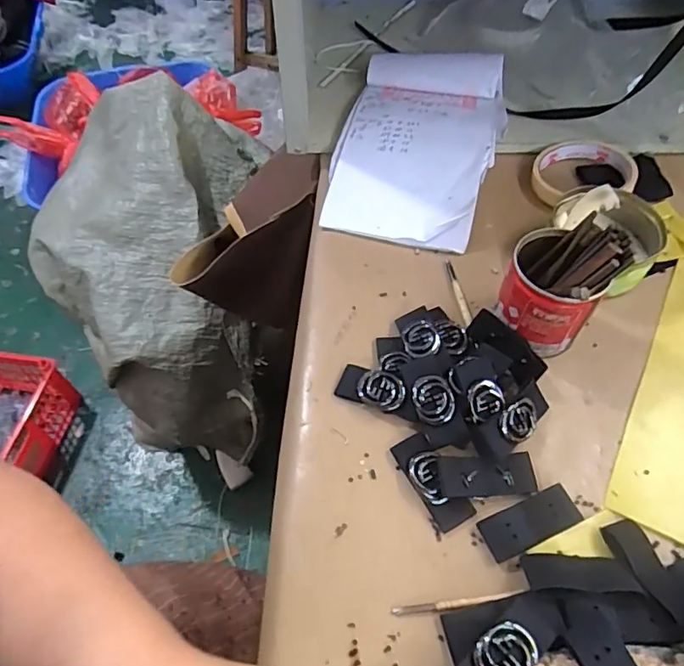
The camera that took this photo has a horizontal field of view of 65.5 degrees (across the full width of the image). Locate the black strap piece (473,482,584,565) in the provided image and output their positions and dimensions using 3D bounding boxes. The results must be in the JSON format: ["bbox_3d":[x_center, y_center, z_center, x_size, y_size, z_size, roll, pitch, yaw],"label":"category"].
[{"bbox_3d":[0.115,0.114,0.323,0.062,0.005,0.025,-20,60,-13],"label":"black strap piece"}]

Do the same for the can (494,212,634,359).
[{"bbox_3d":[0.148,-0.033,0.370,0.063,0.077,0.066,0,57,0],"label":"can"}]

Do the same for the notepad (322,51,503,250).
[{"bbox_3d":[0.072,-0.186,0.504,0.140,0.027,0.244,15,58,9],"label":"notepad"}]

